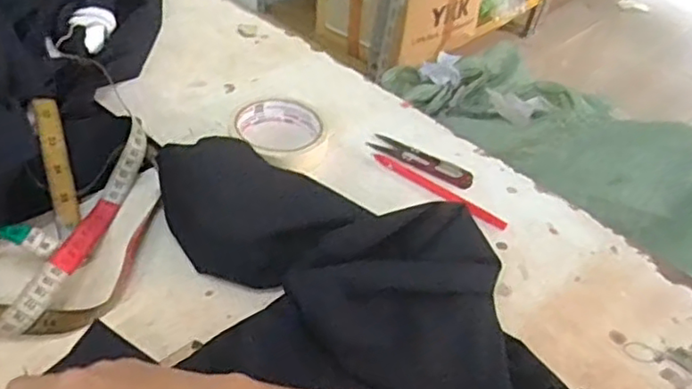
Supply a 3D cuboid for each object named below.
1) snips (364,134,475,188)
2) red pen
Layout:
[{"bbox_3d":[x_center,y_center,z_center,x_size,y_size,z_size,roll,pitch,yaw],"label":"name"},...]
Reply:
[{"bbox_3d":[0.069,-0.032,0.605,0.105,0.005,0.027,31,46,23],"label":"snips"},{"bbox_3d":[0.080,-0.004,0.575,0.136,0.010,0.013,32,46,24],"label":"red pen"}]

